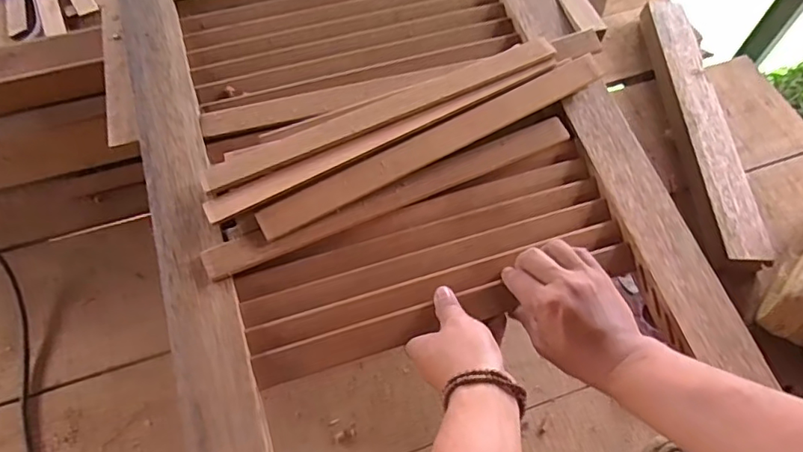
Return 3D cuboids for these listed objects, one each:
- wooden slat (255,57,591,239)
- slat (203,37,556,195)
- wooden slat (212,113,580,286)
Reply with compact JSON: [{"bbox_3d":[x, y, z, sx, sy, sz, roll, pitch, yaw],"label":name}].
[{"bbox_3d":[0.038,-0.086,0.540,0.382,0.006,0.031,-27,85,-12],"label":"wooden slat"},{"bbox_3d":[-0.015,-0.118,0.550,0.380,0.007,0.035,-24,57,-9],"label":"slat"},{"bbox_3d":[-0.002,-0.035,0.541,0.389,0.017,0.032,-23,64,-14],"label":"wooden slat"}]

